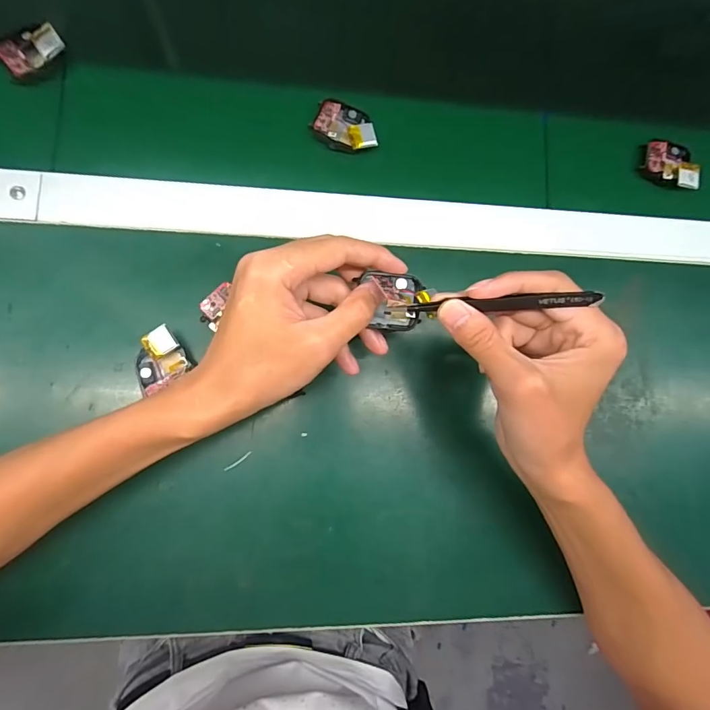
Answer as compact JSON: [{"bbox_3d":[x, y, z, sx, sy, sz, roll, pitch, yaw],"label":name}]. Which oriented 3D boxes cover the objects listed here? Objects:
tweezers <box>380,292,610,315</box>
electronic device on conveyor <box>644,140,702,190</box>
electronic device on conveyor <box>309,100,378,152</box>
[{"bbox_3d":[0.078,-0.029,0.246,0.118,0.009,0.007,-2,83,12],"label":"tweezers"},{"bbox_3d":[0.293,-0.177,0.389,0.050,0.017,0.040,20,81,-4],"label":"electronic device on conveyor"},{"bbox_3d":[-0.006,-0.190,0.350,0.054,0.011,0.039,26,81,-3],"label":"electronic device on conveyor"}]

